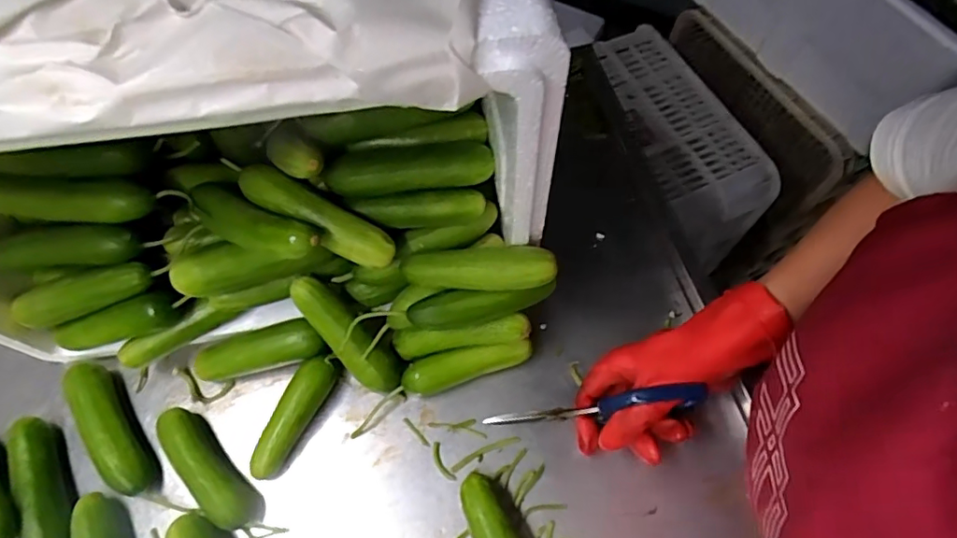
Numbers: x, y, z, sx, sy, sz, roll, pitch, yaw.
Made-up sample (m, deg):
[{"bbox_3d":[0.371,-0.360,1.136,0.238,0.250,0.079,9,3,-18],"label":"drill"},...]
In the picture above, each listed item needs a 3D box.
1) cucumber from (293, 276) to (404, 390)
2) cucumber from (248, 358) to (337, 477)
[{"bbox_3d":[-0.107,0.054,0.438,0.034,0.032,0.115,-44,104,-17],"label":"cucumber"},{"bbox_3d":[-0.153,0.121,0.448,0.029,0.028,0.102,24,67,13],"label":"cucumber"}]

